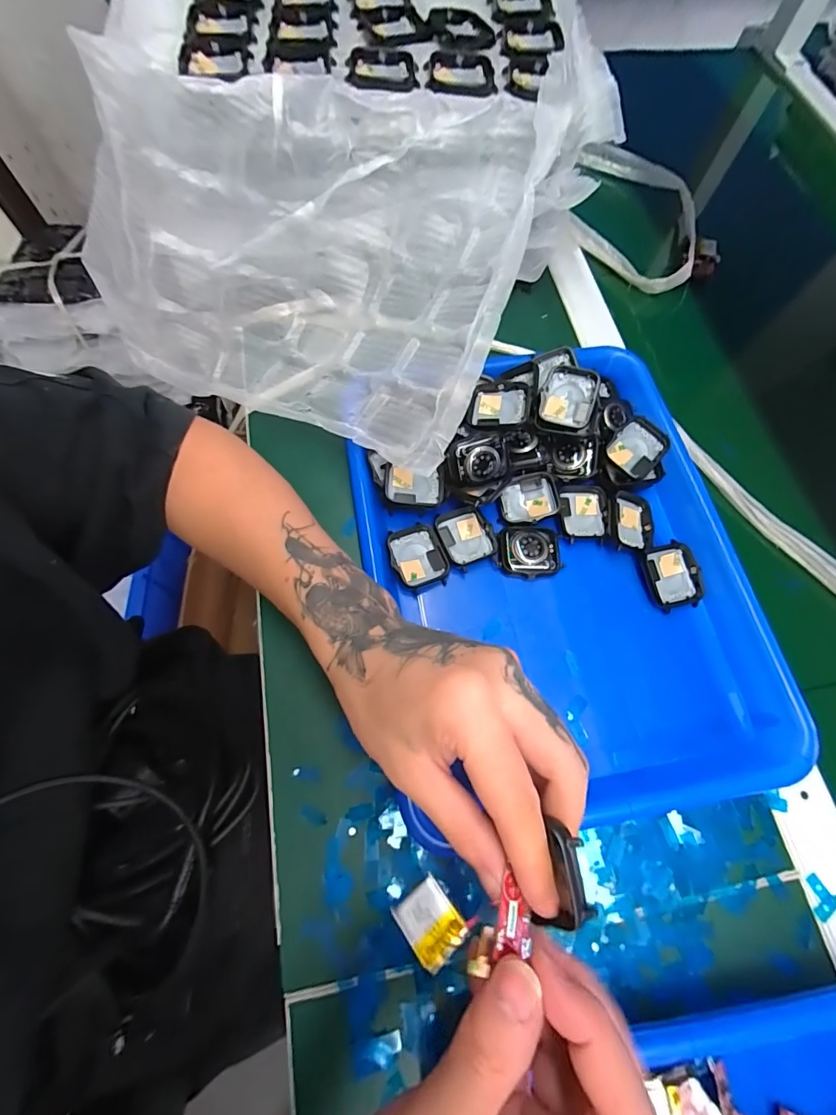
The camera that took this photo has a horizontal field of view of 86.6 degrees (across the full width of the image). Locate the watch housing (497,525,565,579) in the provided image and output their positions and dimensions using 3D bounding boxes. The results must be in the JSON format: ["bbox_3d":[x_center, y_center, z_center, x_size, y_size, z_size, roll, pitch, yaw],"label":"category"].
[{"bbox_3d":[0.080,-0.004,0.320,0.045,0.011,0.037,1,69,-1],"label":"watch housing"}]

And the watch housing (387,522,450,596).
[{"bbox_3d":[0.001,0.001,0.318,0.037,0.014,0.046,-20,71,-9],"label":"watch housing"}]

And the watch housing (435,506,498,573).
[{"bbox_3d":[0.035,-0.015,0.324,0.037,0.011,0.043,-19,70,-9],"label":"watch housing"}]

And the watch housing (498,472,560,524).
[{"bbox_3d":[0.084,-0.044,0.333,0.043,0.014,0.037,-12,70,-6],"label":"watch housing"}]

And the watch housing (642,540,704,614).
[{"bbox_3d":[0.181,0.013,0.316,0.035,0.008,0.045,-10,69,-5],"label":"watch housing"}]

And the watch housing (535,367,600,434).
[{"bbox_3d":[0.108,-0.114,0.323,0.040,0.012,0.046,9,89,5],"label":"watch housing"}]

